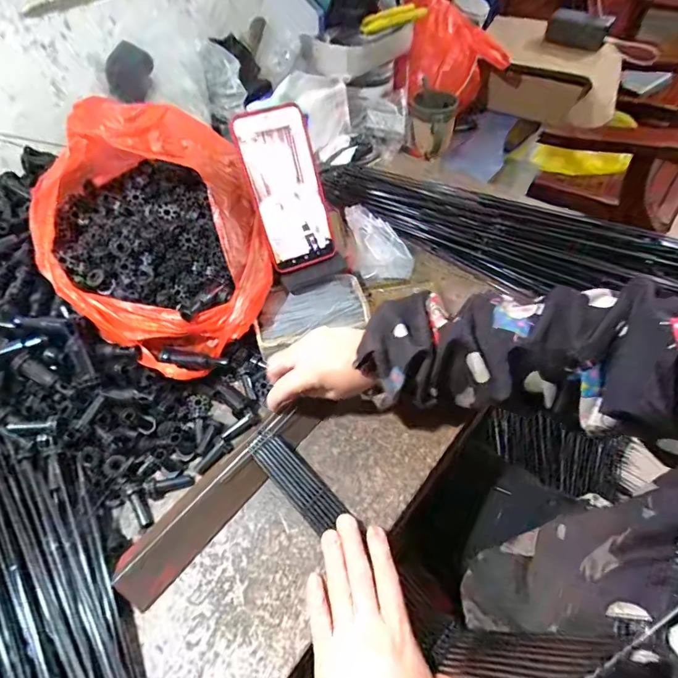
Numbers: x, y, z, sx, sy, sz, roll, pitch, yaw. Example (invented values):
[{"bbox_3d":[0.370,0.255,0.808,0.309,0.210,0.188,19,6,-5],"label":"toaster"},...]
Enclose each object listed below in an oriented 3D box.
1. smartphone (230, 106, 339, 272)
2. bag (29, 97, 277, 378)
[{"bbox_3d":[-0.055,-0.159,0.457,0.077,0.163,0.011,-21,24,-15],"label":"smartphone"},{"bbox_3d":[-0.198,-0.123,0.443,0.267,0.137,0.217,34,60,24],"label":"bag"}]

